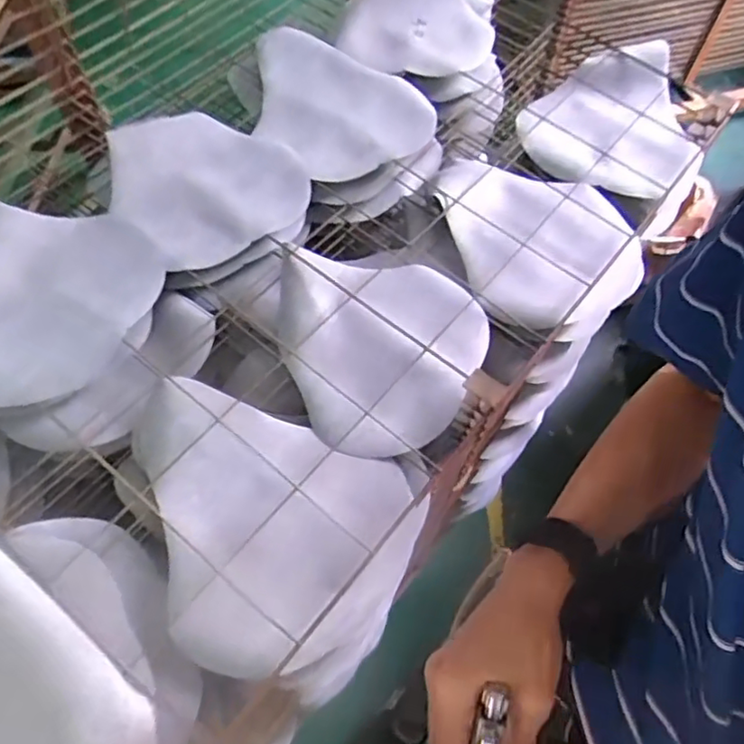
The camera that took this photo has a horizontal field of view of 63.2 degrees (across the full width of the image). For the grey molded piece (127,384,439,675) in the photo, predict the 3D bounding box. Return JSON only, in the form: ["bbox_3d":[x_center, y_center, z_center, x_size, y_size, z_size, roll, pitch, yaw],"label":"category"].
[{"bbox_3d":[-0.111,0.145,0.563,0.332,0.047,0.221,23,63,11],"label":"grey molded piece"}]

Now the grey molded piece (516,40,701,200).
[{"bbox_3d":[0.350,-0.348,0.832,0.218,0.048,0.276,38,67,18],"label":"grey molded piece"}]

